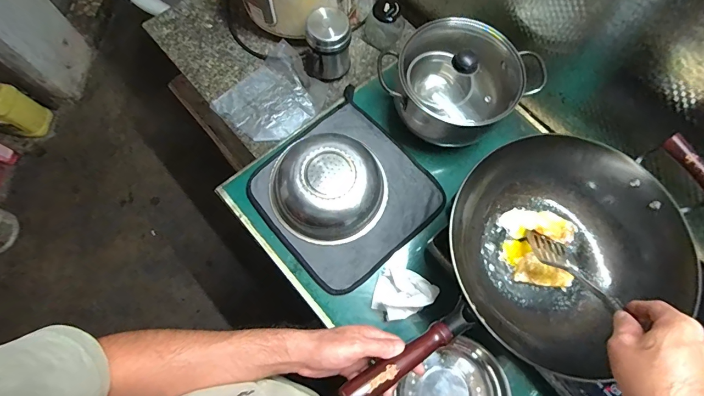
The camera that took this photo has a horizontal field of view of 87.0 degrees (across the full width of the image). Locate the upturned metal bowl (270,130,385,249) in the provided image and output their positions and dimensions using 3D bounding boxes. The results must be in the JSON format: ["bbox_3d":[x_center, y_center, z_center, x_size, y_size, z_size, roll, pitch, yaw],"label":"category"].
[{"bbox_3d":[-0.041,-0.023,0.660,0.201,0.075,0.196,1,73,-2],"label":"upturned metal bowl"}]

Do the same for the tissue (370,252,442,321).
[{"bbox_3d":[0.082,0.156,0.625,0.099,0.050,0.089,-41,79,-13],"label":"tissue"}]

